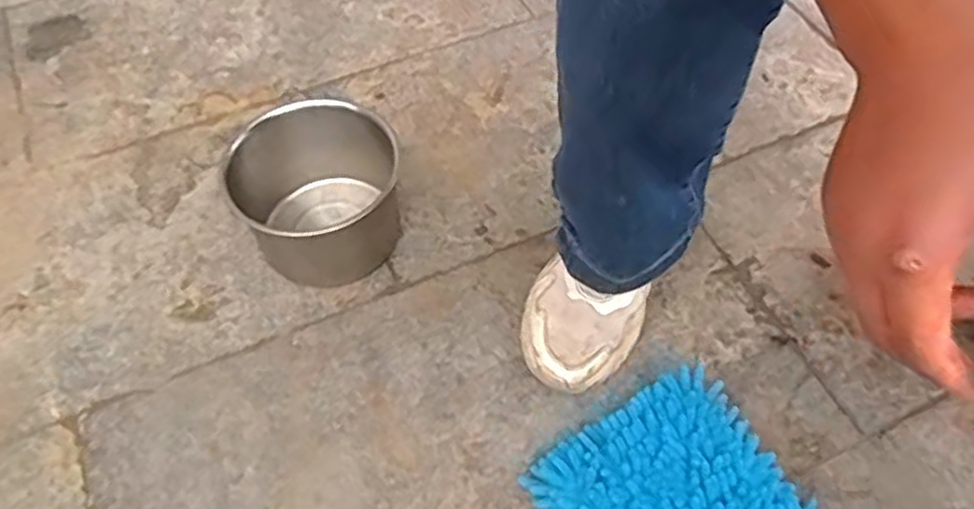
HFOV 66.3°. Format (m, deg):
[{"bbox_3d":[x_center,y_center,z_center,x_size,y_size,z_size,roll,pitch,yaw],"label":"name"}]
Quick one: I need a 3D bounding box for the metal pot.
[{"bbox_3d":[-0.162,-0.053,0.715,0.146,0.103,0.139,1,59,-1],"label":"metal pot"}]

